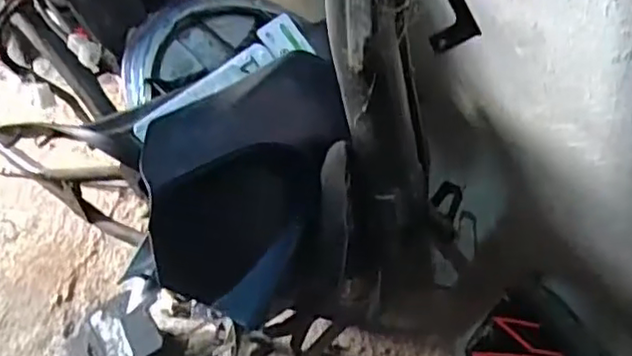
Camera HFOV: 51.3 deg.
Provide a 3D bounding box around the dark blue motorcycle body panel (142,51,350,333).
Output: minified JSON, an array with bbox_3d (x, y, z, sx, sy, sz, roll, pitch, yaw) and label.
[{"bbox_3d":[-0.052,-0.015,0.555,0.133,0.104,0.255,12,48,15],"label":"dark blue motorcycle body panel"}]

